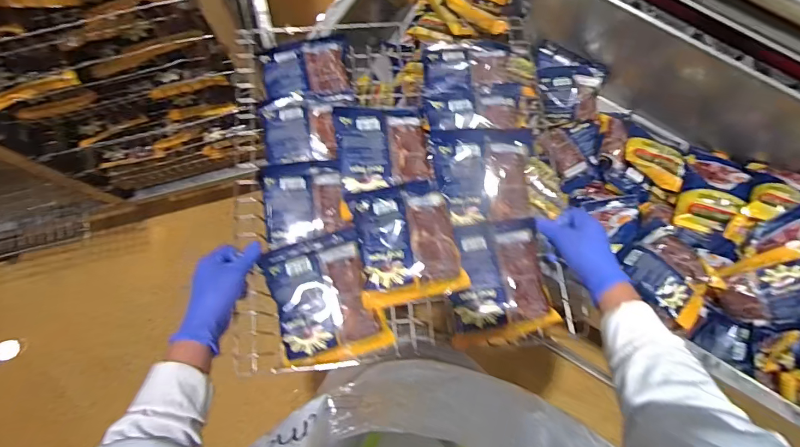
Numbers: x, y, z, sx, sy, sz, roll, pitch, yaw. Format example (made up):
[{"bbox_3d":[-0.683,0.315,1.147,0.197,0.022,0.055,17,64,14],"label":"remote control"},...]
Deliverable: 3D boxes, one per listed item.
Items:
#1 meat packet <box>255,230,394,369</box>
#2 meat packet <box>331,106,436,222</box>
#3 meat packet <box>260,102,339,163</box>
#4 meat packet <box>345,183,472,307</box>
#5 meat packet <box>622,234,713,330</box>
[{"bbox_3d":[-0.100,0.098,0.561,0.135,0.017,0.161,-15,76,-4],"label":"meat packet"},{"bbox_3d":[-0.022,-0.101,0.628,0.135,0.024,0.154,-6,78,-7],"label":"meat packet"},{"bbox_3d":[-0.147,-0.135,0.623,0.106,0.009,0.094,-6,76,-2],"label":"meat packet"},{"bbox_3d":[0.010,0.024,0.592,0.137,0.020,0.158,-11,76,-3],"label":"meat packet"},{"bbox_3d":[0.492,0.099,0.769,0.119,0.031,0.153,-33,78,-8],"label":"meat packet"}]

